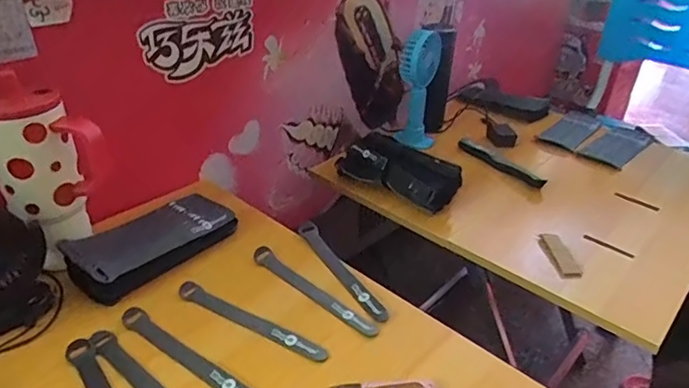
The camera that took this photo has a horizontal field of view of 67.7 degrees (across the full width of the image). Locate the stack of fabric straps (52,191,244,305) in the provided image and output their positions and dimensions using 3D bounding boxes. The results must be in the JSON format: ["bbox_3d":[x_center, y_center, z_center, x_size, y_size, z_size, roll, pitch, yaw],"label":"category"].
[{"bbox_3d":[-0.241,0.056,0.649,0.096,0.035,0.202,24,38,31],"label":"stack of fabric straps"}]

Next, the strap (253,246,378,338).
[{"bbox_3d":[-0.040,0.114,0.610,0.194,0.010,0.022,28,50,34],"label":"strap"}]

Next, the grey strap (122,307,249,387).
[{"bbox_3d":[-0.161,0.165,0.523,0.195,0.004,0.024,23,42,29],"label":"grey strap"}]

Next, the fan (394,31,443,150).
[{"bbox_3d":[0.140,-0.188,0.986,0.079,0.239,0.070,6,32,6],"label":"fan"}]

